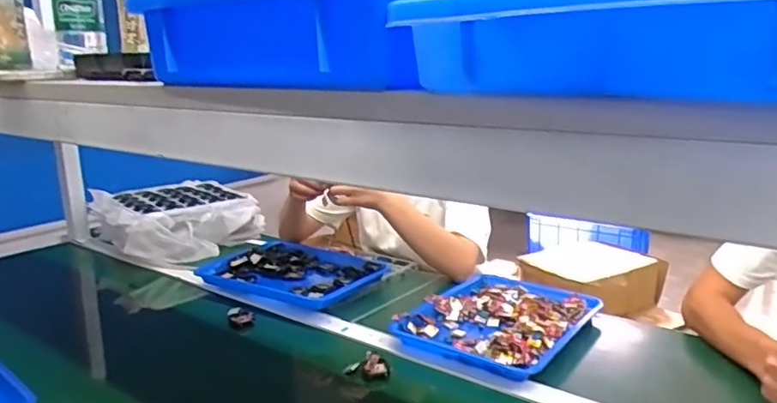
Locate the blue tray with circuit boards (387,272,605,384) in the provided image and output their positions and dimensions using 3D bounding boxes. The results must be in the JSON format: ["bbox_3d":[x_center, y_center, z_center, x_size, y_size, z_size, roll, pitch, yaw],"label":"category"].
[{"bbox_3d":[0.189,0.192,0.973,0.248,0.031,0.324,9,17,37],"label":"blue tray with circuit boards"}]

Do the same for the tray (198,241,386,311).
[{"bbox_3d":[-0.189,0.140,1.207,0.348,0.047,0.262,7,16,31],"label":"tray"}]

